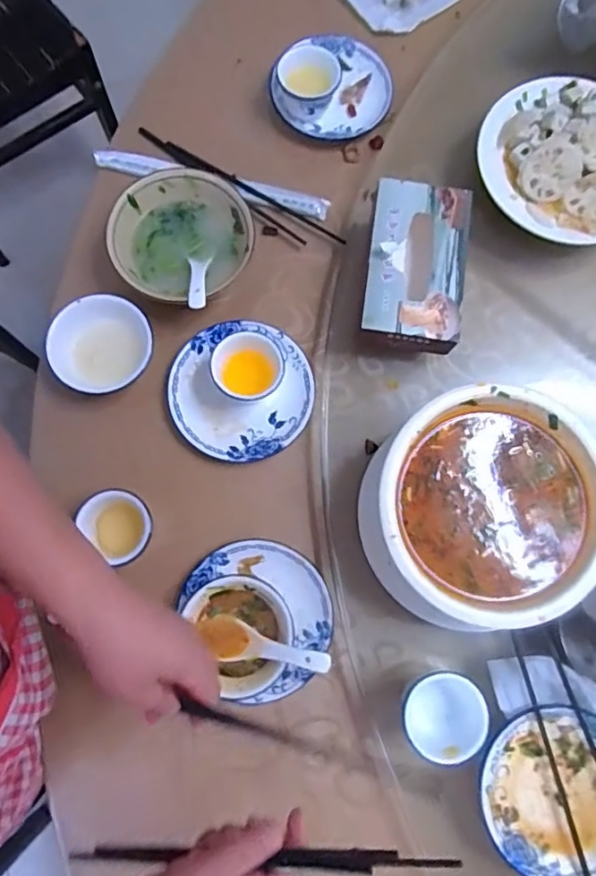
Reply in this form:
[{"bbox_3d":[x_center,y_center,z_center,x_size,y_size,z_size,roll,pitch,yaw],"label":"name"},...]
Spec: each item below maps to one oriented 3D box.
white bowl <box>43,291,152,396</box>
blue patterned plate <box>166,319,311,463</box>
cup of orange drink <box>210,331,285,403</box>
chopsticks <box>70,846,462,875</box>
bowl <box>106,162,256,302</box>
[{"bbox_3d":[-0.218,-0.100,0.630,0.112,0.041,0.108,0,78,-2],"label":"white bowl"},{"bbox_3d":[-0.064,-0.052,0.645,0.156,0.030,0.158,0,79,0],"label":"blue patterned plate"},{"bbox_3d":[-0.055,-0.076,0.625,0.077,0.046,0.071,0,78,-2],"label":"cup of orange drink"},{"bbox_3d":[-0.038,0.317,0.422,0.311,0.024,0.012,-15,78,20],"label":"chopsticks"},{"bbox_3d":[-0.131,-0.222,0.661,0.160,0.069,0.158,0,78,-2],"label":"bowl"}]

